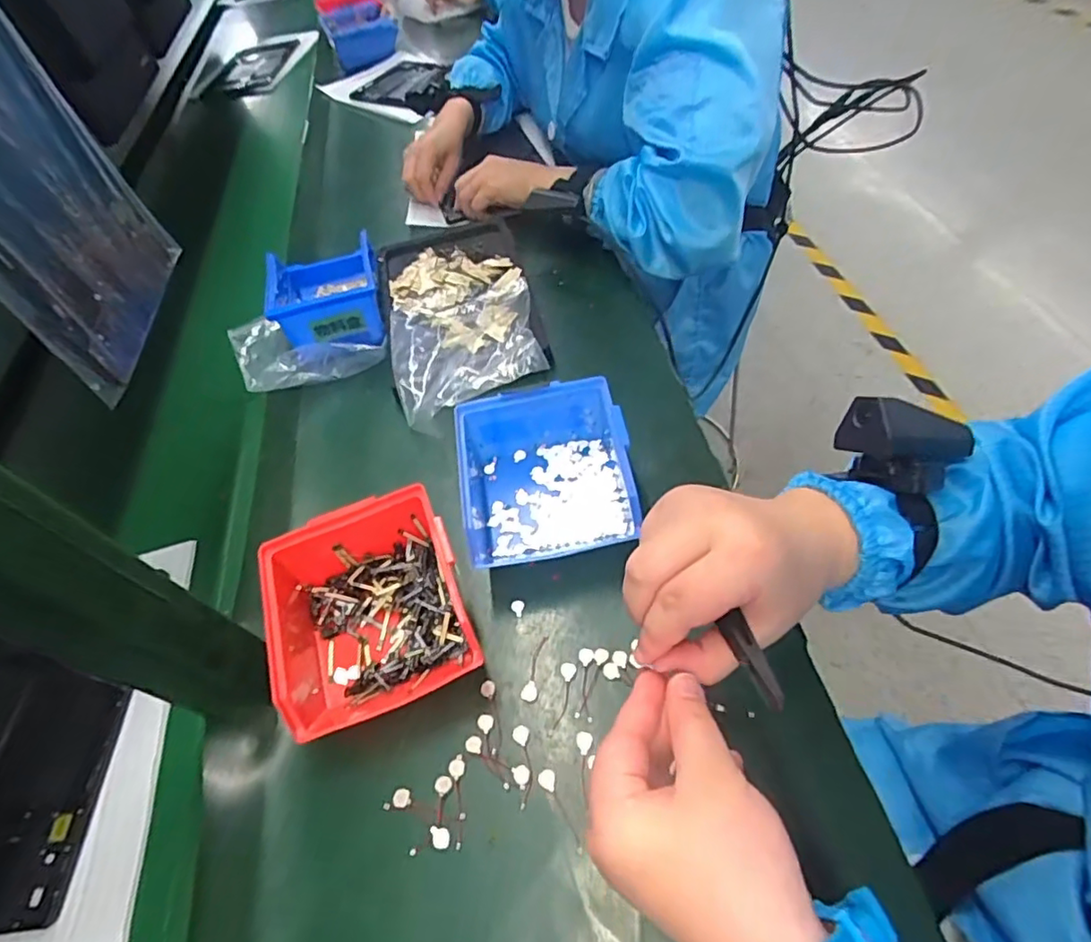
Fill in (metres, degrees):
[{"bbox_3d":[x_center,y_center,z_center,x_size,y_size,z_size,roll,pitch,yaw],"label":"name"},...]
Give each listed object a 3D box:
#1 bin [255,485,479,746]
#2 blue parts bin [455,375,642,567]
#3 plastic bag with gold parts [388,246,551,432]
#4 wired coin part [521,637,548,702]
[{"bbox_3d":[-0.120,0.094,0.399,0.136,0.058,0.135,-22,53,-6],"label":"bin"},{"bbox_3d":[-0.001,0.005,0.449,0.130,0.062,0.132,-12,53,2],"label":"blue parts bin"},{"bbox_3d":[-0.089,-0.160,0.587,0.145,0.044,0.281,-14,53,2],"label":"plastic bag with gold parts"},{"bbox_3d":[-0.007,0.130,0.392,0.010,0.004,0.044,4,55,16],"label":"wired coin part"}]

